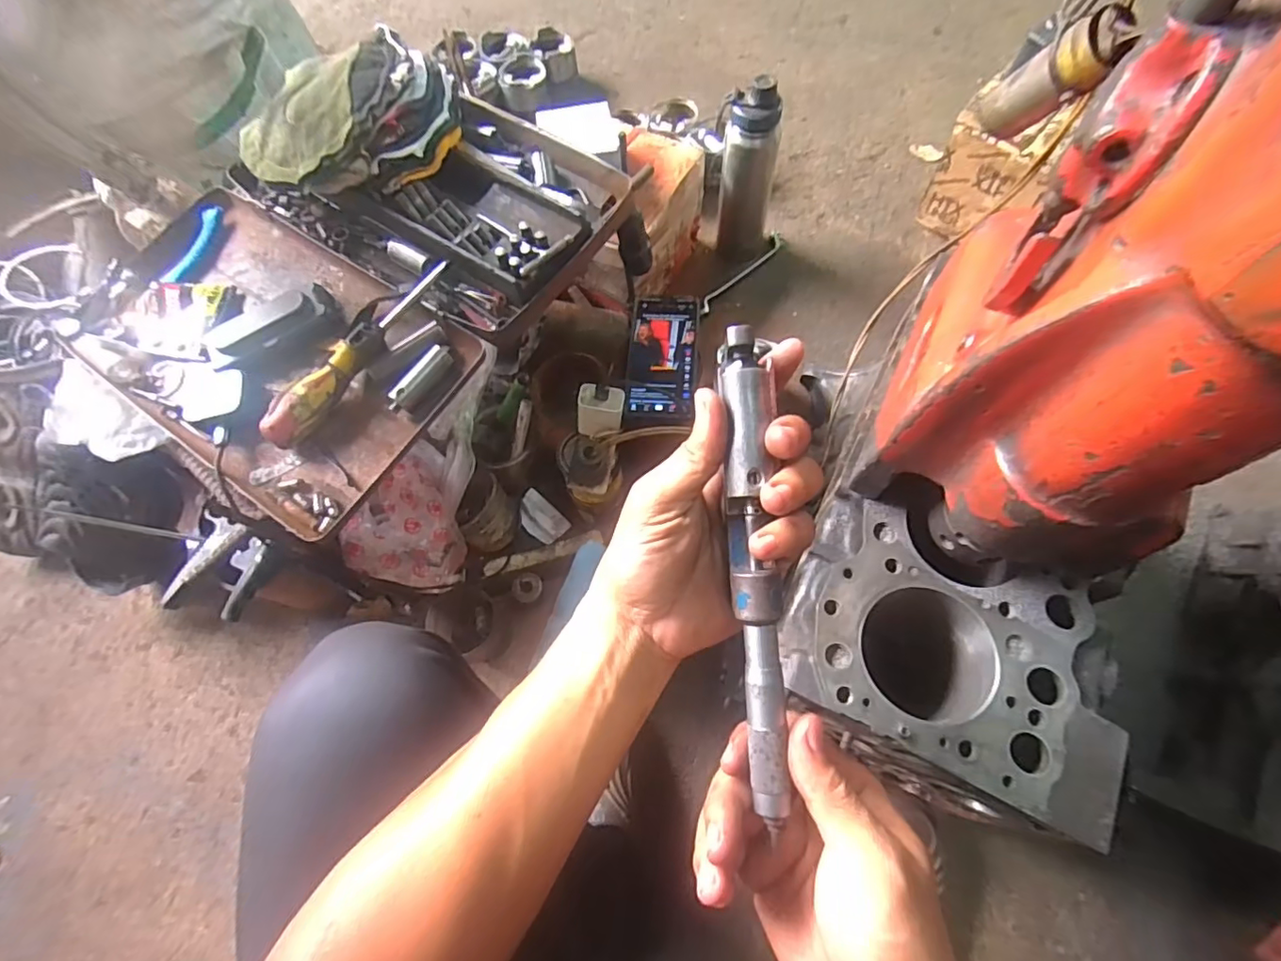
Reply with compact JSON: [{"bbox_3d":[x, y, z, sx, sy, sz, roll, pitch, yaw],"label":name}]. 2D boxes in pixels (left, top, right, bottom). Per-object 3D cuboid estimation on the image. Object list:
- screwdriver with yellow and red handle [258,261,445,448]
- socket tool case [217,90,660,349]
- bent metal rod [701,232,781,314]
[{"bbox_3d":[-0.226,-0.104,0.461,0.030,0.038,0.192,36,73,17],"label":"screwdriver with yellow and red handle"},{"bbox_3d":[-0.184,-0.272,0.526,0.311,0.040,0.210,32,72,15],"label":"socket tool case"},{"bbox_3d":[0.168,-0.345,0.949,0.020,0.022,0.213,39,74,18],"label":"bent metal rod"}]

